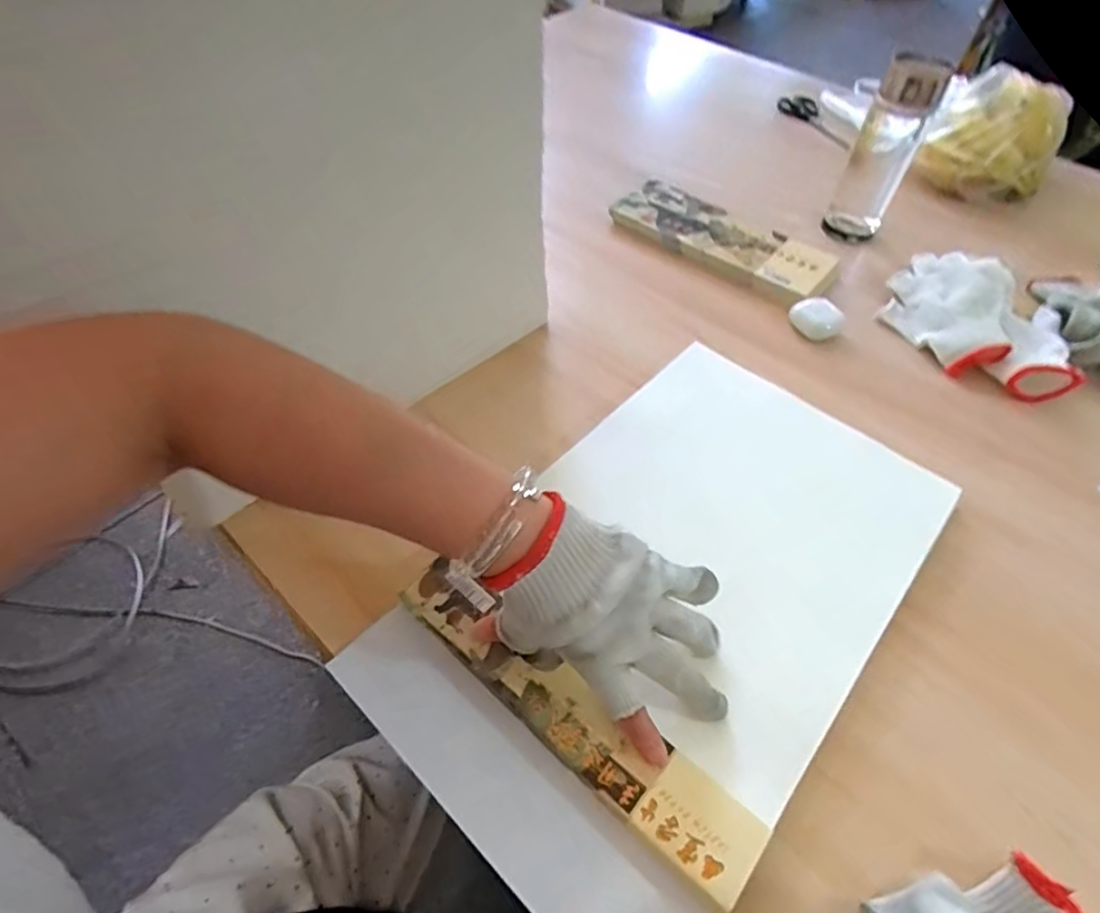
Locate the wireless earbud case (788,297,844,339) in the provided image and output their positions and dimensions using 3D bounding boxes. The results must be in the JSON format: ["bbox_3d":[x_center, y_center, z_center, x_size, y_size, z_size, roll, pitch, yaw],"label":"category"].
[{"bbox_3d":[0.282,-0.145,0.641,0.046,0.025,0.043,-17,54,-16],"label":"wireless earbud case"}]

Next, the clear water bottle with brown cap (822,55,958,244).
[{"bbox_3d":[0.367,-0.326,0.679,0.068,0.183,0.069,27,56,14],"label":"clear water bottle with brown cap"}]

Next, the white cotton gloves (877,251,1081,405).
[{"bbox_3d":[0.450,-0.153,0.633,0.172,0.052,0.178,22,54,14],"label":"white cotton gloves"}]

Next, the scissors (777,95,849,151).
[{"bbox_3d":[0.433,-0.542,0.979,0.056,0.020,0.133,-37,77,-27],"label":"scissors"}]

